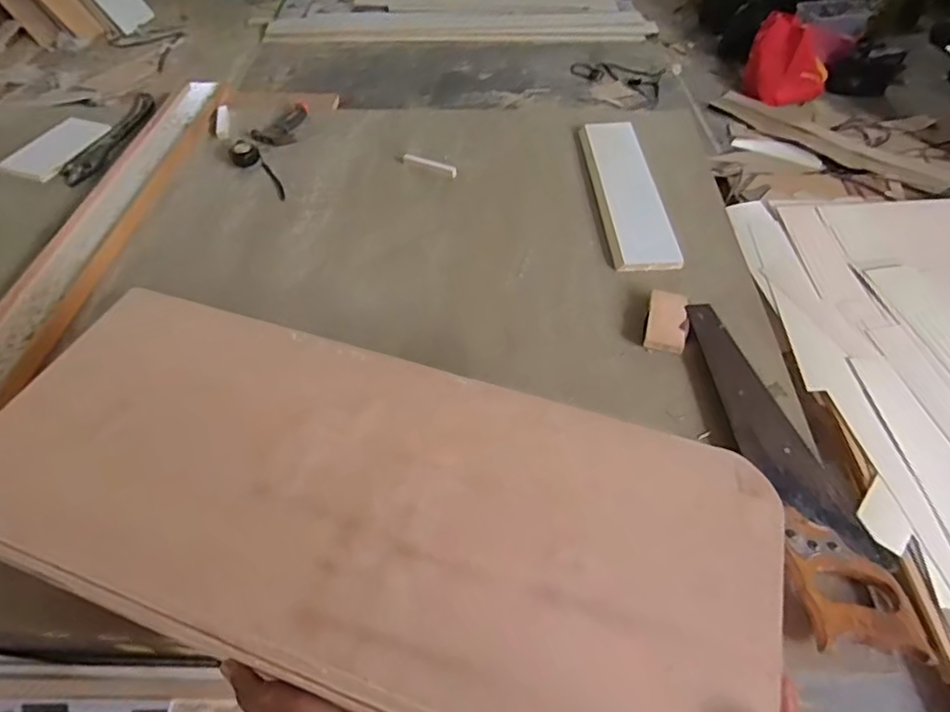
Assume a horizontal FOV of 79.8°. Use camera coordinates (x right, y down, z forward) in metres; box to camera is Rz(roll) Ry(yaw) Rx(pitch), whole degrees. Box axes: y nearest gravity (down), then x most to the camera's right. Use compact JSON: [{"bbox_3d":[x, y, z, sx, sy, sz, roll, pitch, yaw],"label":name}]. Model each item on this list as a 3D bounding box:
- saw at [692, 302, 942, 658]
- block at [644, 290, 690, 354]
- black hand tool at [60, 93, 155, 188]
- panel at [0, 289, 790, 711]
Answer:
[{"bbox_3d":[0.420,0.118,0.774,0.128,0.030,0.525,-2,51,-2],"label":"saw"},{"bbox_3d":[0.313,-0.056,0.926,0.059,0.018,0.123,13,52,11],"label":"block"},{"bbox_3d":[-0.834,-0.511,1.318,0.066,0.027,0.349,8,51,7],"label":"black hand tool"},{"bbox_3d":[-0.123,0.147,0.575,0.804,0.025,0.356,16,53,11],"label":"panel"}]

